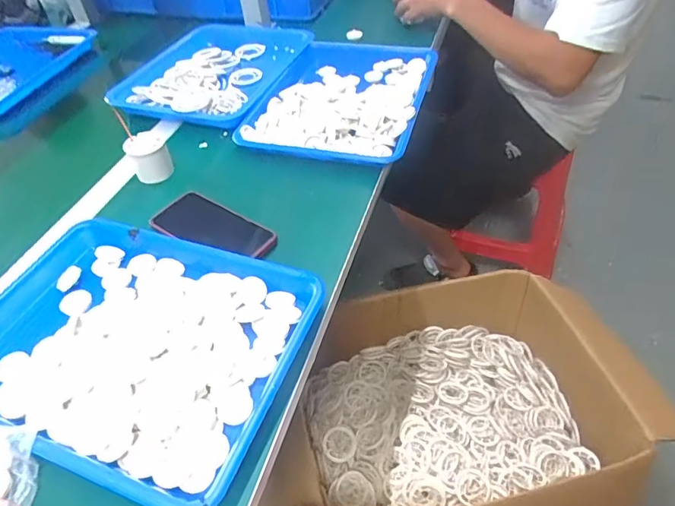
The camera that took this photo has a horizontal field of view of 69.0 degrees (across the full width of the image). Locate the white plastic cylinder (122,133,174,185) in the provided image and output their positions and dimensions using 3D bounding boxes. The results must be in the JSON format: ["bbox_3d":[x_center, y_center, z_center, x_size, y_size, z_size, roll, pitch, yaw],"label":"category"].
[{"bbox_3d":[-0.266,-0.135,0.696,0.051,0.050,0.053,-28,49,-19],"label":"white plastic cylinder"}]

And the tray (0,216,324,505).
[{"bbox_3d":[-0.211,0.083,0.494,0.333,0.030,0.250,12,49,18],"label":"tray"}]

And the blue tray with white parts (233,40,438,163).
[{"bbox_3d":[0.007,-0.267,0.813,0.269,0.027,0.371,7,47,14],"label":"blue tray with white parts"}]

